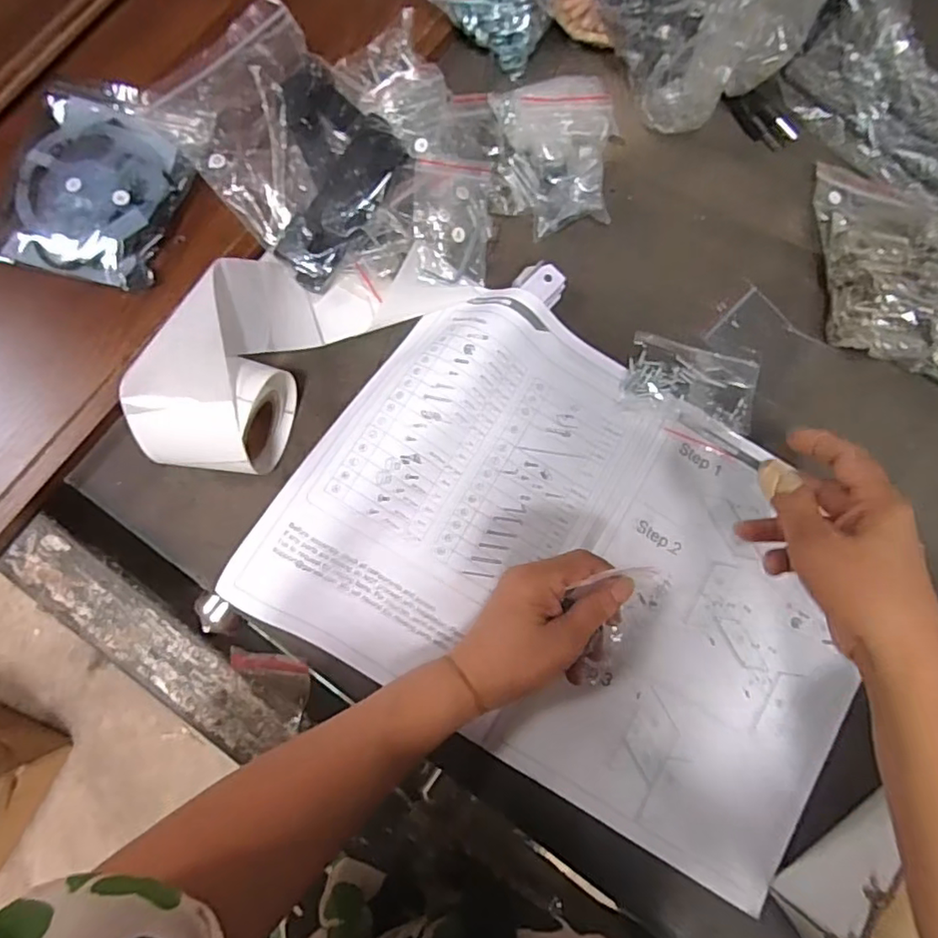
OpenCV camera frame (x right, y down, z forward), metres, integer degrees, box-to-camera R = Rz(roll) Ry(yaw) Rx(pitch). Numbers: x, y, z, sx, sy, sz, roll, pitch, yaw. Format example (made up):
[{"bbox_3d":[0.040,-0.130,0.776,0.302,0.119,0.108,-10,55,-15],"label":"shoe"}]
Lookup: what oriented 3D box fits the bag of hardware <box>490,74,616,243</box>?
[{"bbox_3d":[0.072,-0.242,0.444,0.080,0.033,0.117,-11,83,-6],"label":"bag of hardware"}]

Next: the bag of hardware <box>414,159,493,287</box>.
[{"bbox_3d":[-0.013,-0.179,0.428,0.061,0.017,0.083,4,94,-24],"label":"bag of hardware"}]

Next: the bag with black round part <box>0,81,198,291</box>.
[{"bbox_3d":[-0.258,-0.202,0.413,0.118,0.014,0.145,14,81,-2],"label":"bag with black round part"}]

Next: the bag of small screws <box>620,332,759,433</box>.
[{"bbox_3d":[0.164,-0.067,0.433,0.092,0.016,0.057,16,81,-2],"label":"bag of small screws"}]

